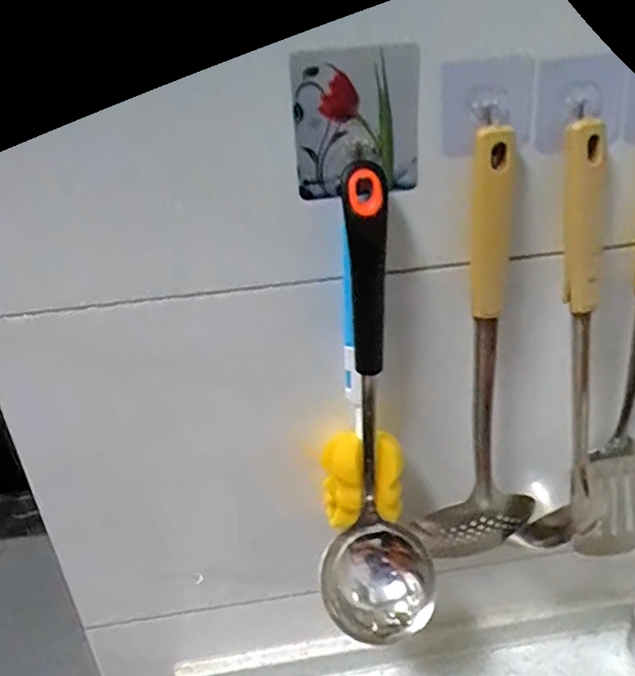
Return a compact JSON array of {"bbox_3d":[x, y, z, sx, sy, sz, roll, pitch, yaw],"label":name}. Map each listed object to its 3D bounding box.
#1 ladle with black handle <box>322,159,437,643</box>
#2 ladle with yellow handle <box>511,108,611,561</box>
[{"bbox_3d":[0.041,0.056,0.419,0.076,0.314,0.097,2,30,10],"label":"ladle with black handle"},{"bbox_3d":[0.181,0.018,0.435,0.061,0.311,0.064,10,32,22],"label":"ladle with yellow handle"}]

